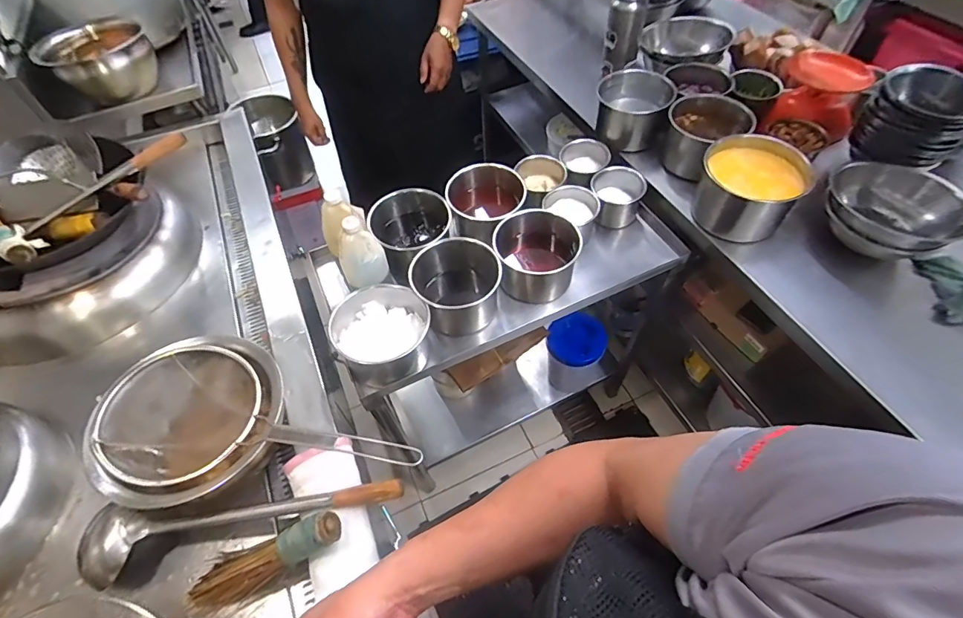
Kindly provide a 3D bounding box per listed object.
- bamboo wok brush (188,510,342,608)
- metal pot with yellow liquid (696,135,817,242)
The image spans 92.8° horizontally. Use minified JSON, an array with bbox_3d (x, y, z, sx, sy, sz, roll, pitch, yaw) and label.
[{"bbox_3d":[-0.330,0.376,0.688,0.271,0.045,0.073,-31,56,10],"label":"bamboo wok brush"},{"bbox_3d":[0.533,-0.238,0.925,0.183,0.134,0.179,-2,55,2],"label":"metal pot with yellow liquid"}]

